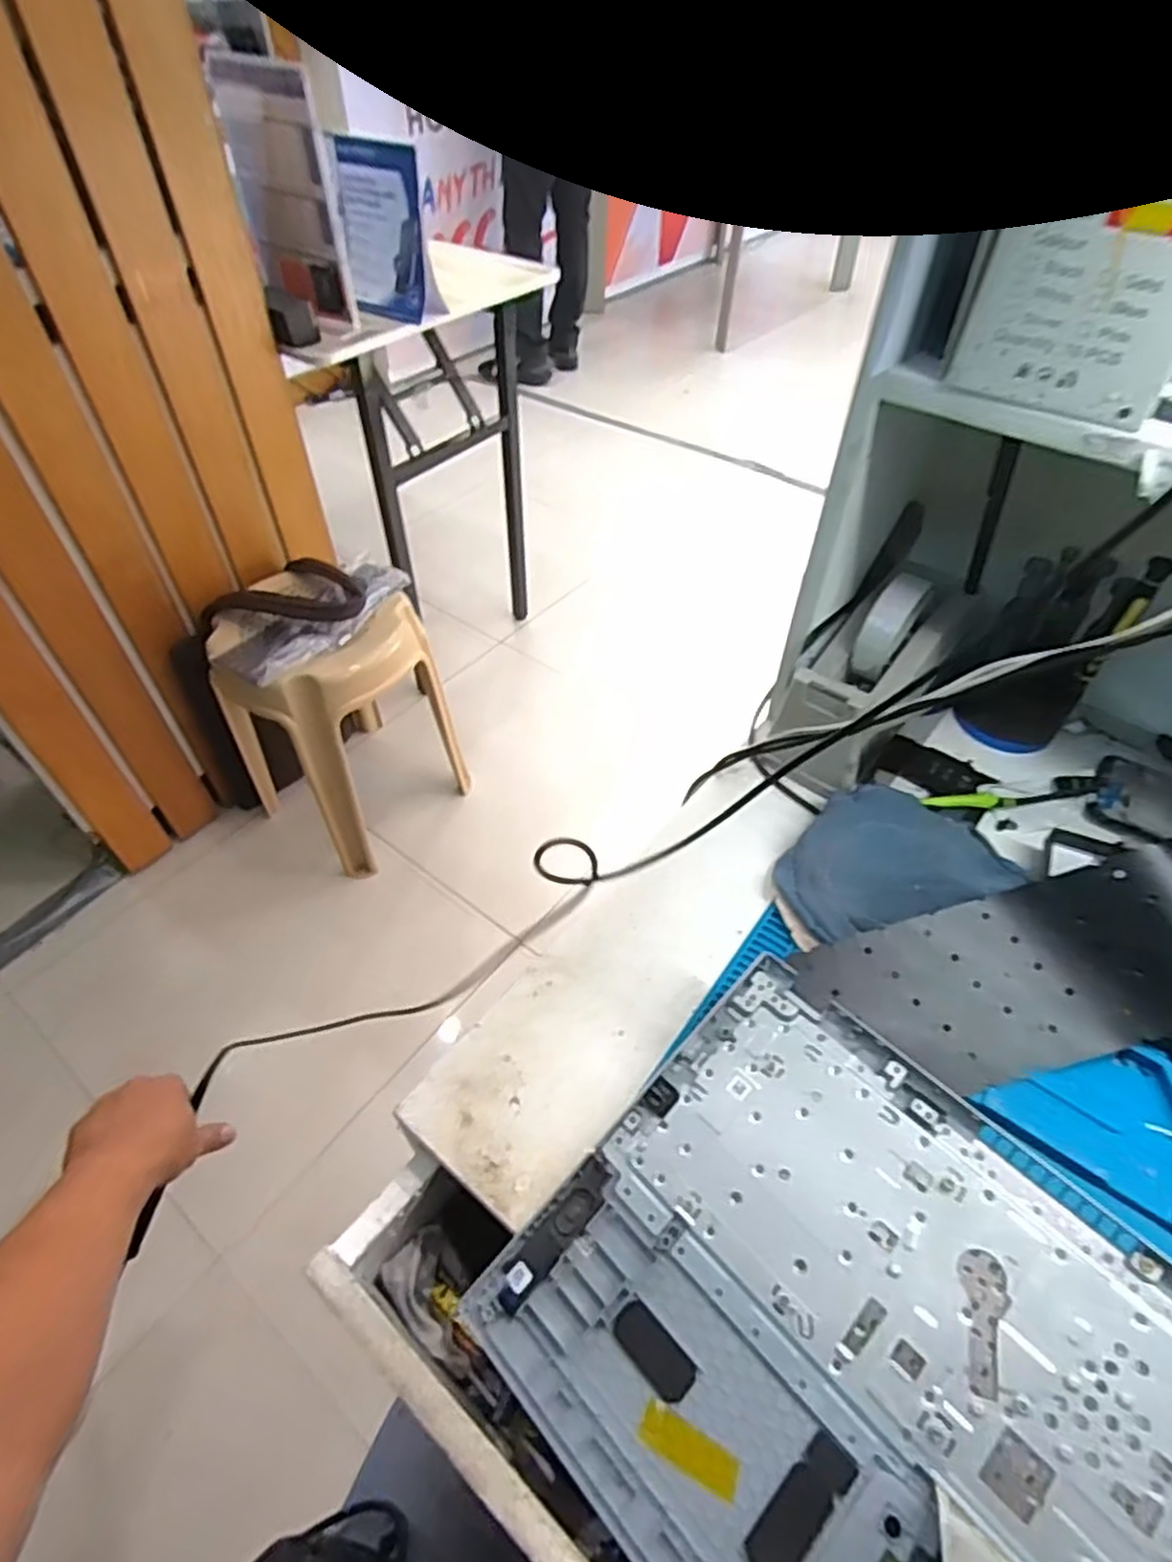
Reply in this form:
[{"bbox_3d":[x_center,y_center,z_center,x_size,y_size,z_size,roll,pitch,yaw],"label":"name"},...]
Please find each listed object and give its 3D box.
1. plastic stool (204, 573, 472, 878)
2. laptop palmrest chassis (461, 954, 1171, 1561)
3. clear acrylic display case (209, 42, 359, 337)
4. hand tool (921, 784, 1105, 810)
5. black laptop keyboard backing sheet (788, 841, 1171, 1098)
[{"bbox_3d":[-0.447,-0.112,1.332,0.308,0.445,0.288,29,54,22],"label":"plastic stool"},{"bbox_3d":[0.145,0.271,0.297,0.356,0.008,0.230,36,70,30],"label":"laptop palmrest chassis"},{"bbox_3d":[-0.453,-0.872,1.104,0.135,0.277,0.246,-14,51,-13],"label":"clear acrylic display case"},{"bbox_3d":[0.316,0.013,0.544,0.132,0.007,0.012,-3,49,-3],"label":"hand tool"},{"bbox_3d":[0.282,0.102,0.426,0.299,0.063,0.101,-8,50,-8],"label":"black laptop keyboard backing sheet"}]

